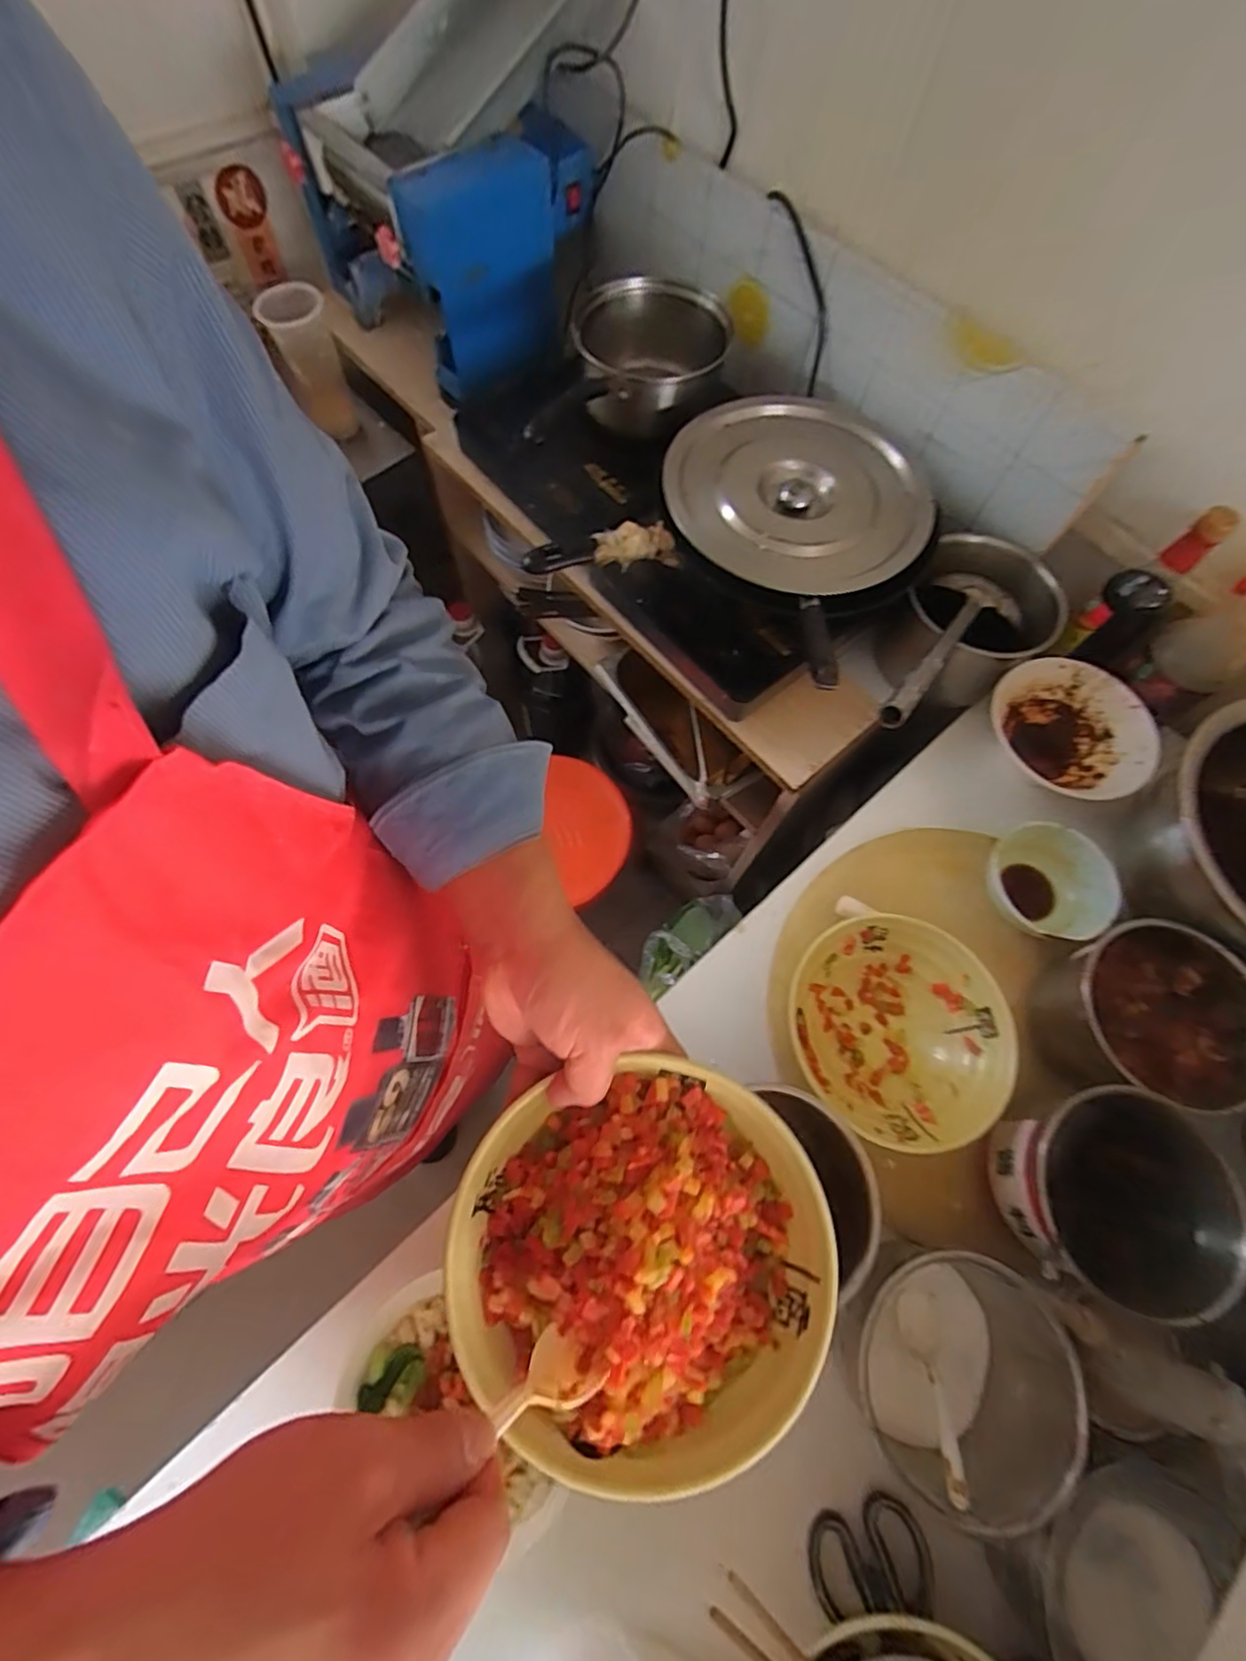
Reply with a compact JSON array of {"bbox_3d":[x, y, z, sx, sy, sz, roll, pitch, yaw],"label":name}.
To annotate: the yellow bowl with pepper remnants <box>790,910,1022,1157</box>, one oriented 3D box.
[{"bbox_3d":[0.238,0.177,0.569,0.183,0.066,0.186,1,68,-2],"label":"yellow bowl with pepper remnants"}]

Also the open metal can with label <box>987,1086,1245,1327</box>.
[{"bbox_3d":[0.380,0.285,0.503,0.138,0.096,0.149,1,68,-2],"label":"open metal can with label"}]

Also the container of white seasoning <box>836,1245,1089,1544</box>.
[{"bbox_3d":[0.241,0.397,0.477,0.139,0.123,0.145,1,68,-2],"label":"container of white seasoning"}]

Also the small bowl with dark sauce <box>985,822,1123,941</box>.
[{"bbox_3d":[0.426,0.057,0.644,0.106,0.067,0.116,1,68,-2],"label":"small bowl with dark sauce"}]

